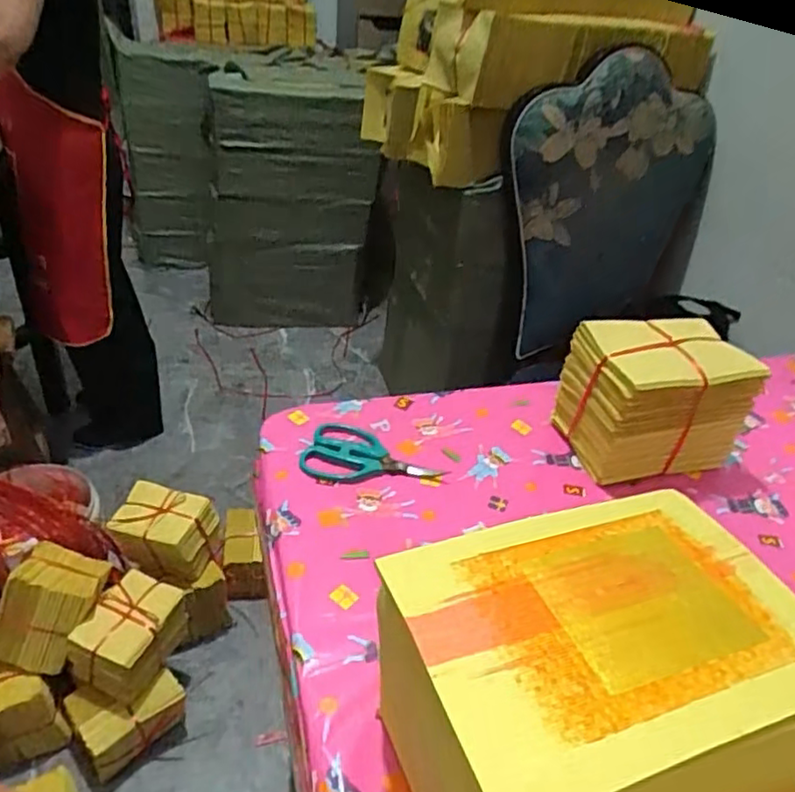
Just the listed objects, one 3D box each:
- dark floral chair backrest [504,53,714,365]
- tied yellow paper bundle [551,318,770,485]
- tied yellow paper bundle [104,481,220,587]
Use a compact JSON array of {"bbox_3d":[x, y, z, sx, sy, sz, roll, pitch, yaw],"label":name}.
[{"bbox_3d":[0.432,-0.383,1.350,0.437,0.594,0.072,-18,42,-13],"label":"dark floral chair backrest"},{"bbox_3d":[0.280,0.002,0.714,0.164,0.140,0.112,-5,37,-14],"label":"tied yellow paper bundle"},{"bbox_3d":[-0.455,0.273,1.295,0.179,0.127,0.133,10,36,7],"label":"tied yellow paper bundle"}]

